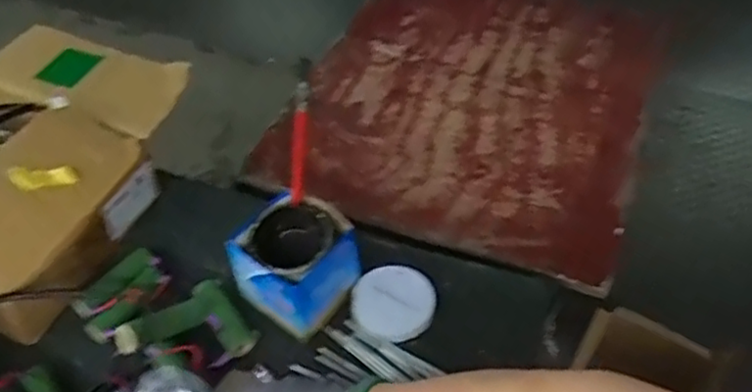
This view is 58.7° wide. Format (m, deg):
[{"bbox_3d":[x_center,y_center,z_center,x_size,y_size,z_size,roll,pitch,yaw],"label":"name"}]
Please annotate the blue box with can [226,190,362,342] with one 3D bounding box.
[{"bbox_3d":[-0.083,0.075,0.706,0.108,0.103,0.103,25,52,19],"label":"blue box with can"}]

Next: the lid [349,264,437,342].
[{"bbox_3d":[0.019,0.114,0.723,0.091,0.010,0.086,-8,49,9],"label":"lid"}]

